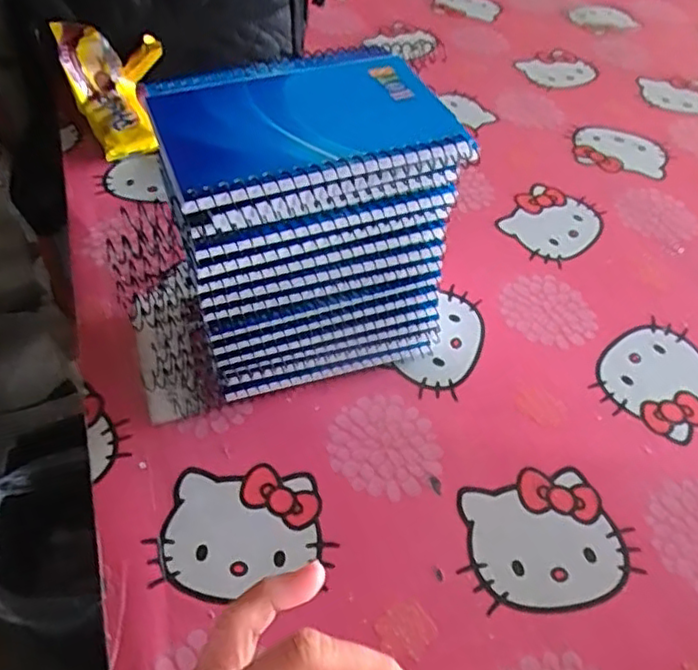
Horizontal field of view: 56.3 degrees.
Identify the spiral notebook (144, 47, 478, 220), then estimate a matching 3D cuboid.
[{"bbox_3d":[-0.023,-0.102,0.304,0.131,0.014,0.101,-15,51,-16],"label":"spiral notebook"}]

